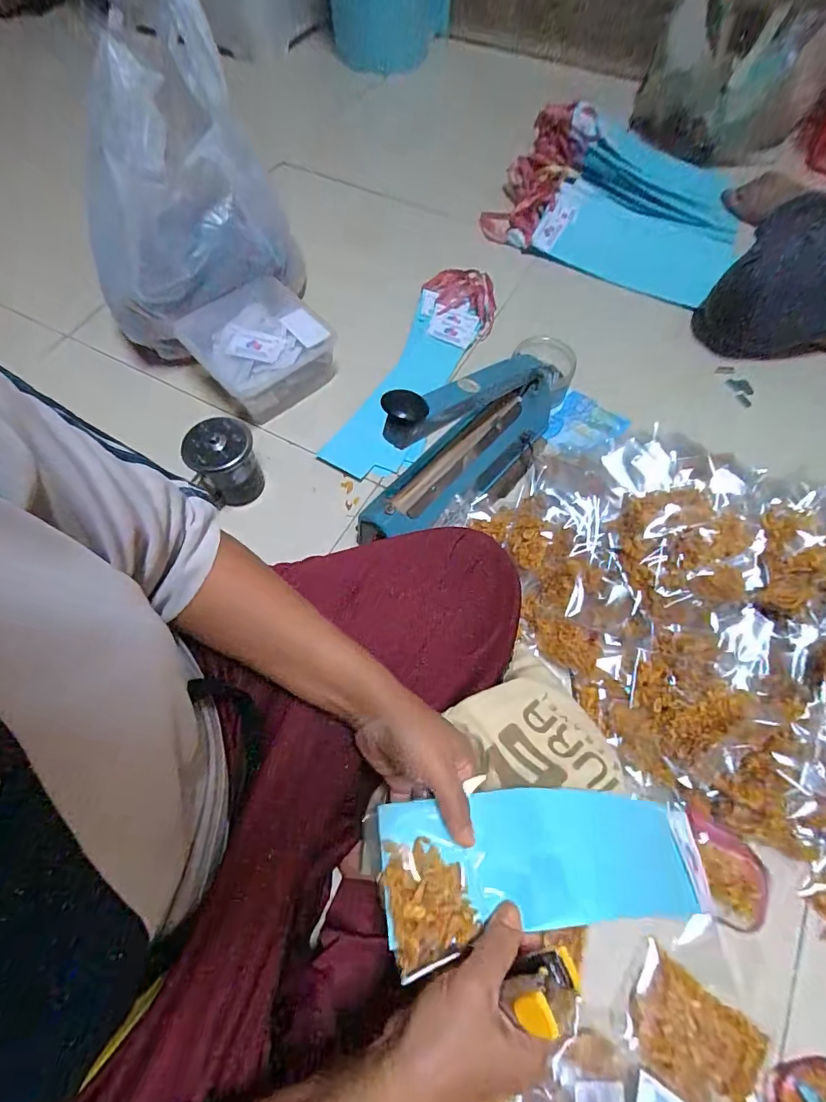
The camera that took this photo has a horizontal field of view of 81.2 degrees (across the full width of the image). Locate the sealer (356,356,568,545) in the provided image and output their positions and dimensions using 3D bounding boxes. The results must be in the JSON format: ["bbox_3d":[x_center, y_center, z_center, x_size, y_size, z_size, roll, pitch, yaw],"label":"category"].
[{"bbox_3d":[0.063,-0.126,0.530,0.268,0.223,0.071,-38,69,-16],"label":"sealer"}]

